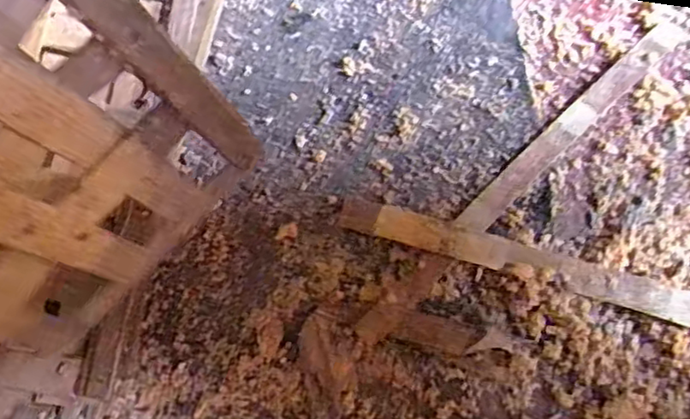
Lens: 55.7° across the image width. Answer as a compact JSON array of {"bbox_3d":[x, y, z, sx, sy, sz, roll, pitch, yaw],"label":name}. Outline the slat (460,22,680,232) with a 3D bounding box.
[{"bbox_3d":[0.225,-0.086,0.643,0.314,0.009,0.028,-42,77,-16],"label":"slat"}]

